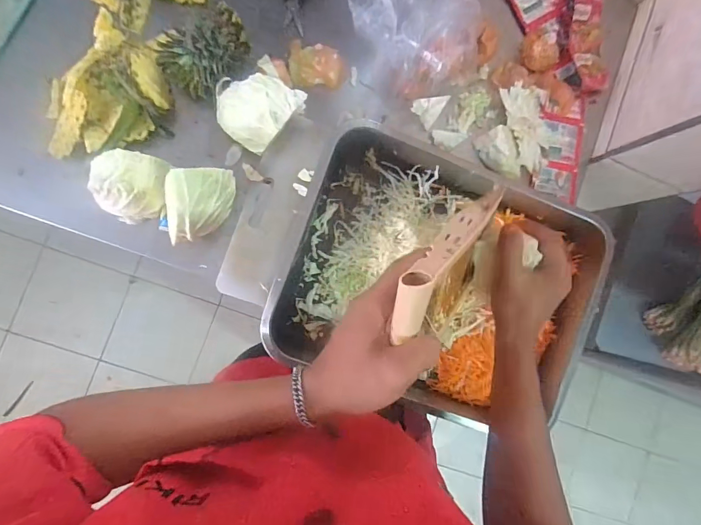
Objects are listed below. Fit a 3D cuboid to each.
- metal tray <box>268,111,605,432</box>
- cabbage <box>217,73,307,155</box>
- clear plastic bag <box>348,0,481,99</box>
[{"bbox_3d":[0.129,0.032,0.570,0.445,0.092,0.349,20,85,-7],"label":"metal tray"},{"bbox_3d":[-0.133,-0.212,0.541,0.116,0.077,0.094,31,84,-6],"label":"cabbage"},{"bbox_3d":[0.096,-0.320,0.548,0.202,0.138,0.133,-7,89,-9],"label":"clear plastic bag"}]

